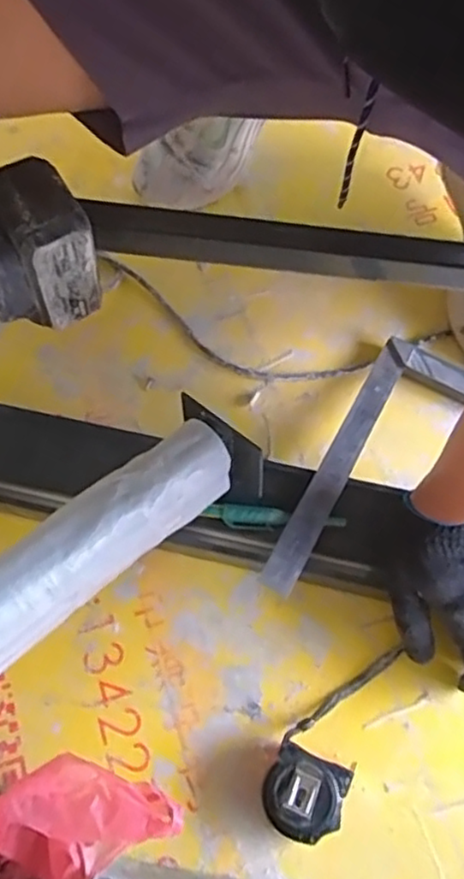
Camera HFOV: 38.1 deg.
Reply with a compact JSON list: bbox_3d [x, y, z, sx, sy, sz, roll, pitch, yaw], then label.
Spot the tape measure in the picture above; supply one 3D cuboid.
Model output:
[{"bbox_3d":[0.054,0.269,0.509,0.058,0.041,0.058,22,67,11],"label":"tape measure"}]

